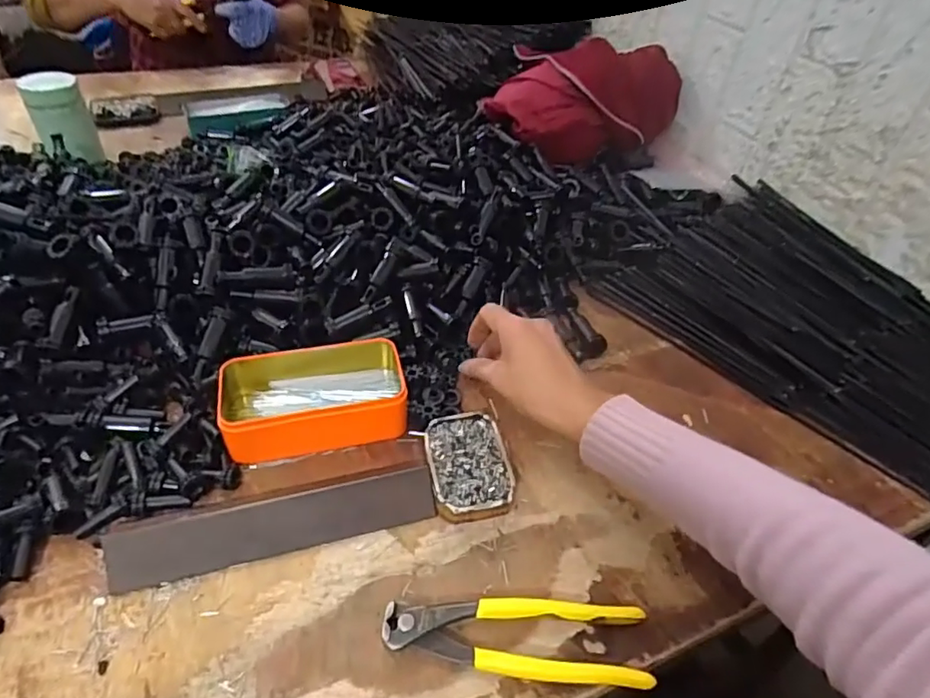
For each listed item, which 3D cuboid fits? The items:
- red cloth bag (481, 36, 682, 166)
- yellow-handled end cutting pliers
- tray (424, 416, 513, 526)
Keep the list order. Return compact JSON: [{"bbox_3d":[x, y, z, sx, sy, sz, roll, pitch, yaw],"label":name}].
[{"bbox_3d":[0.161,-0.334,0.771,0.181,0.109,0.207,32,49,26],"label":"red cloth bag"},{"bbox_3d":[0.032,0.184,0.364,0.165,0.016,0.046,5,43,0],"label":"yellow-handled end cutting pliers"},{"bbox_3d":[0.002,0.094,0.451,0.060,0.022,0.091,-6,44,-12],"label":"tray"}]

